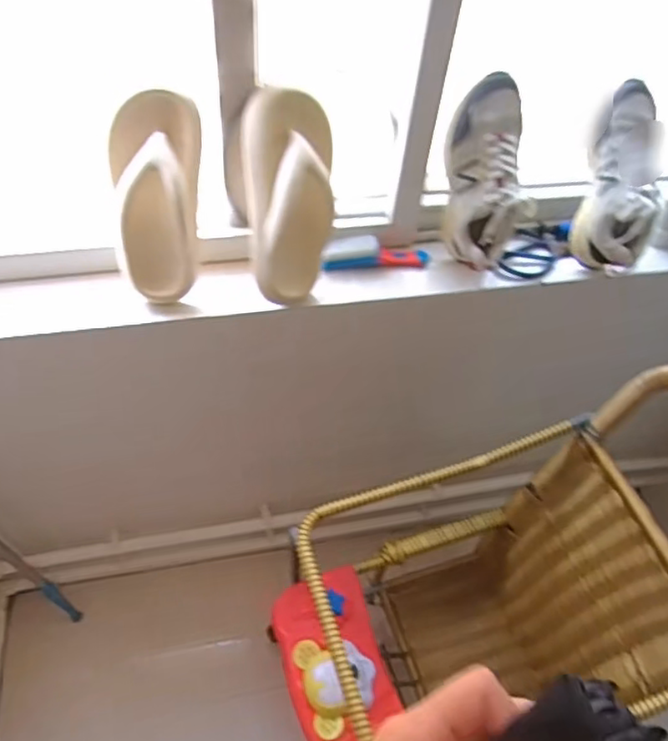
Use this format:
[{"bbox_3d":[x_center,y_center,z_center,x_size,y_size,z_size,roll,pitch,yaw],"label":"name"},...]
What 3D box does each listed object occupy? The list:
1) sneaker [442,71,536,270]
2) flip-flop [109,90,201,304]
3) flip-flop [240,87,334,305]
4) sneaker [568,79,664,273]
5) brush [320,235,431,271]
[{"bbox_3d":[0.196,-0.253,0.817,0.095,0.231,0.094,-2,17,-7],"label":"sneaker"},{"bbox_3d":[-0.207,-0.195,0.744,0.104,0.247,0.063,9,28,2],"label":"flip-flop"},{"bbox_3d":[-0.051,-0.201,0.758,0.107,0.253,0.075,-4,24,-8],"label":"flip-flop"},{"bbox_3d":[0.389,-0.261,0.850,0.089,0.091,0.240,7,97,0],"label":"sneaker"},{"bbox_3d":[0.058,-0.164,0.875,0.156,0.035,0.035,-9,54,-12],"label":"brush"}]

